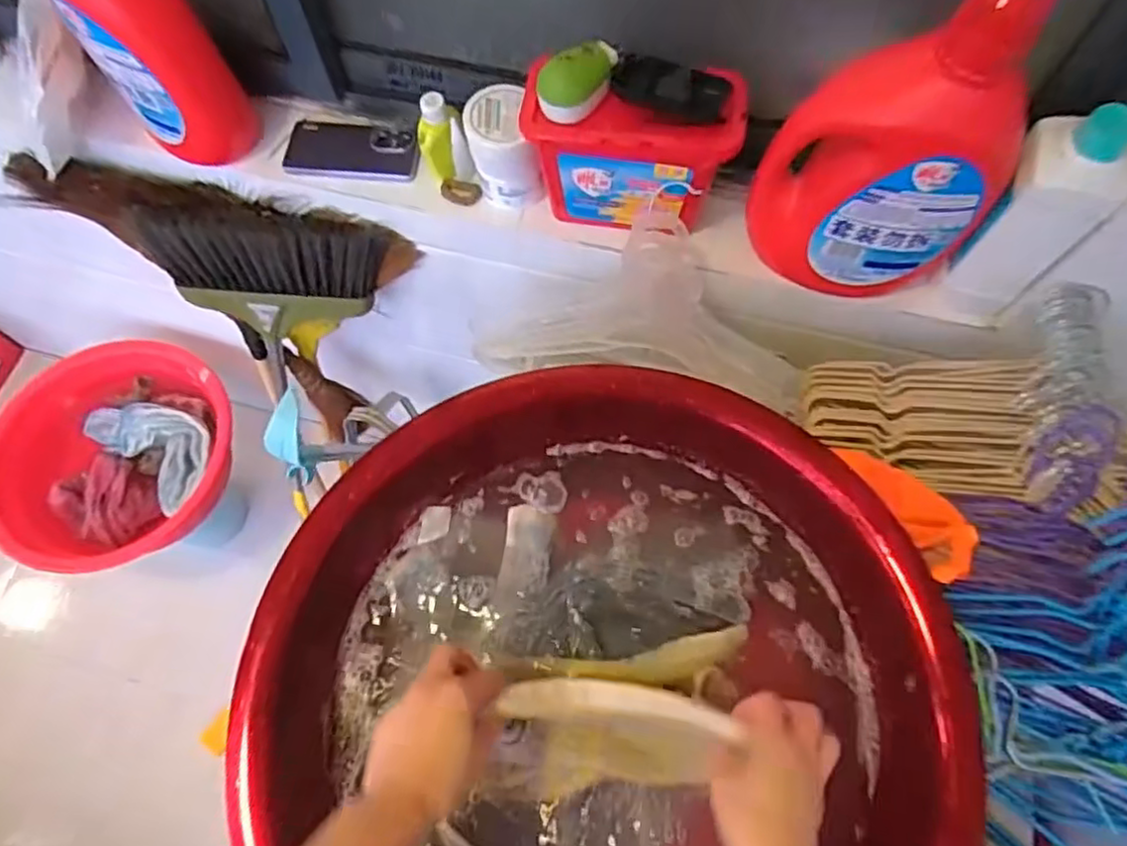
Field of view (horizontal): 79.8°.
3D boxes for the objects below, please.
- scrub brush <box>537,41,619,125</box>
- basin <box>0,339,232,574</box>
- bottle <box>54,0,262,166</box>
[{"bbox_3d":[0.015,-0.329,0.646,0.076,0.055,0.039,-37,71,-14],"label":"scrub brush"},{"bbox_3d":[-0.877,0.062,1.319,0.389,0.155,0.453,31,71,14],"label":"basin"},{"bbox_3d":[-0.446,-0.429,0.699,0.115,0.336,0.119,-29,69,-11],"label":"bottle"}]

